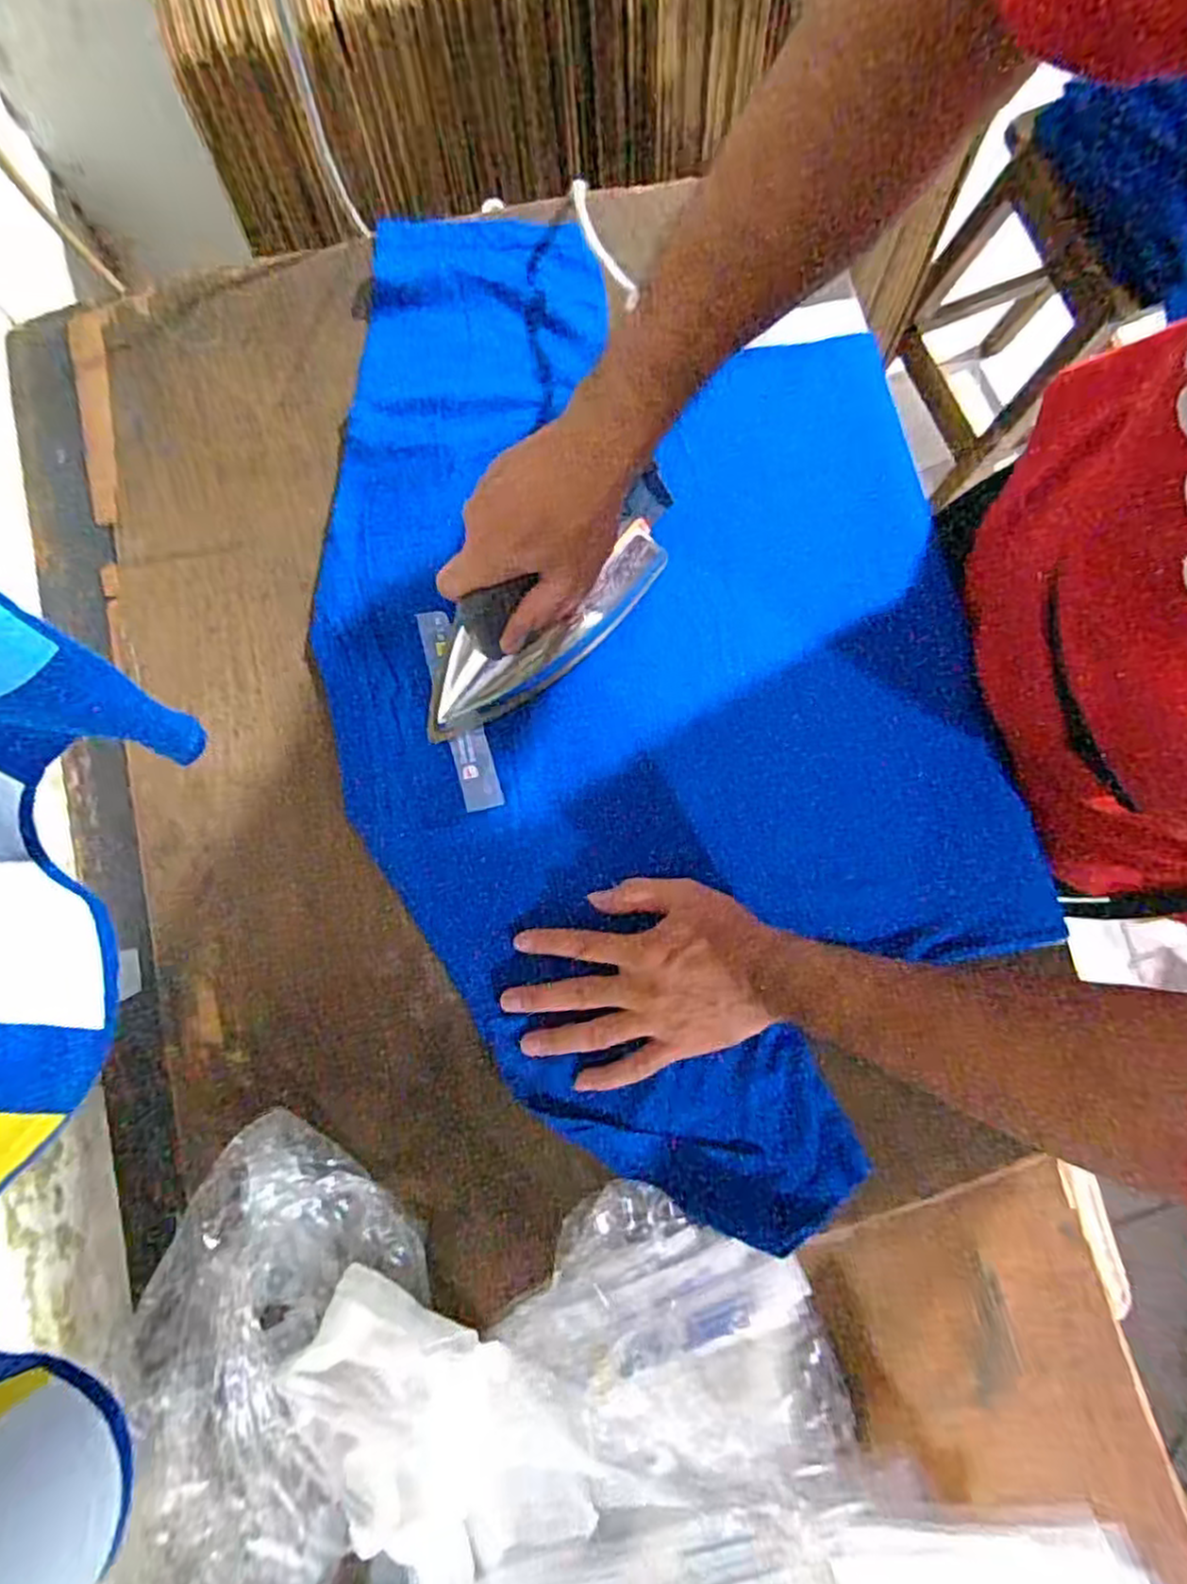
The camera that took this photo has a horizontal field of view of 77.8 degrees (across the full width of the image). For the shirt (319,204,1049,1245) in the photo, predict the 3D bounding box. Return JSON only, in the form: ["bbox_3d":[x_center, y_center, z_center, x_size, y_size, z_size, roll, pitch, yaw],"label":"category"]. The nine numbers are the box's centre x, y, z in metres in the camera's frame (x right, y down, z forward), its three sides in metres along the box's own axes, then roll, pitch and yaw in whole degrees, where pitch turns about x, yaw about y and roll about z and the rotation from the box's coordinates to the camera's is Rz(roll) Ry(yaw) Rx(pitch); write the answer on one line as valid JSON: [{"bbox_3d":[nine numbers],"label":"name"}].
[{"bbox_3d":[0.050,-0.095,0.542,0.467,0.050,0.735,-12,80,-4],"label":"shirt"}]

